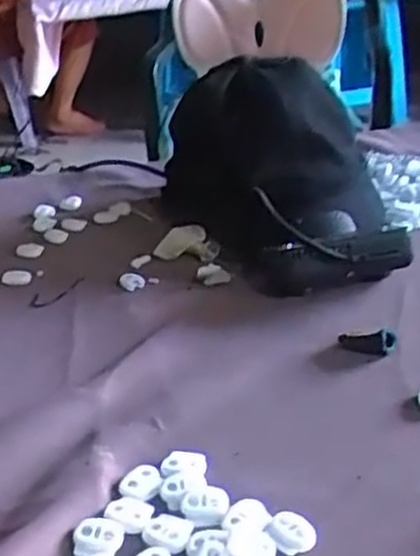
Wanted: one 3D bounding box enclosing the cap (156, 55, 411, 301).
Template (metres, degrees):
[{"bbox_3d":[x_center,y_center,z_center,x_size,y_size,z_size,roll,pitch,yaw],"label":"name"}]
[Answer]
[{"bbox_3d":[0.045,-0.089,0.604,0.163,0.130,0.248,-7,27,-3],"label":"cap"}]

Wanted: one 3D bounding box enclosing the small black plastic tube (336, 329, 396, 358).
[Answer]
[{"bbox_3d":[0.096,0.038,0.473,0.034,0.016,0.017,7,30,23],"label":"small black plastic tube"}]

